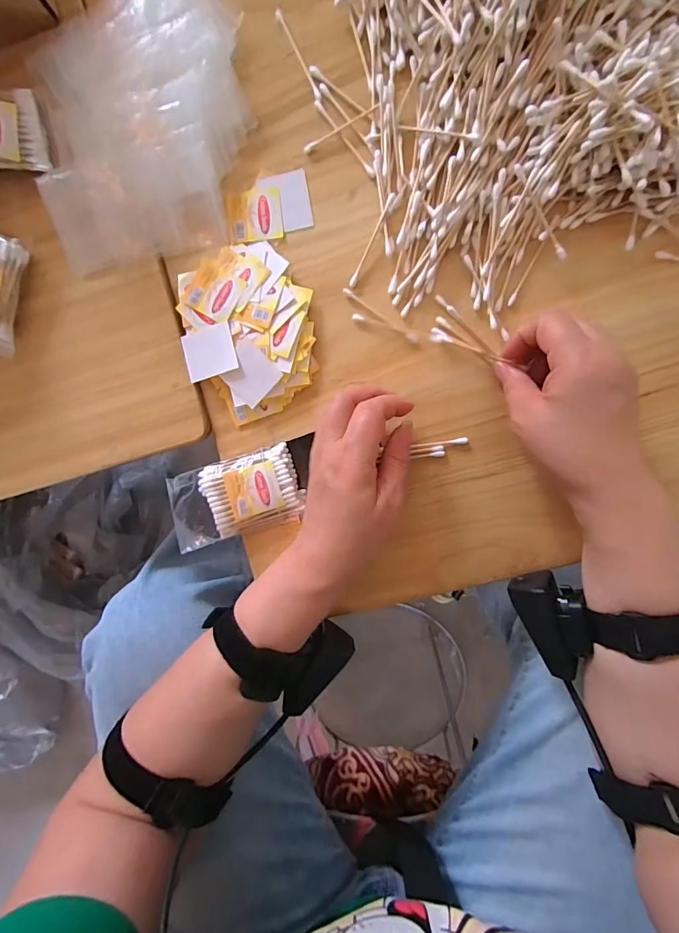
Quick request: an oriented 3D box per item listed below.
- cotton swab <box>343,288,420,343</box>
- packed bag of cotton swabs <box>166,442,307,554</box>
[{"bbox_3d":[0.032,-0.117,0.318,0.070,0.004,0.006,34,98,0],"label":"cotton swab"},{"bbox_3d":[-0.088,0.026,0.341,0.111,0.017,0.063,-17,94,6],"label":"packed bag of cotton swabs"}]

